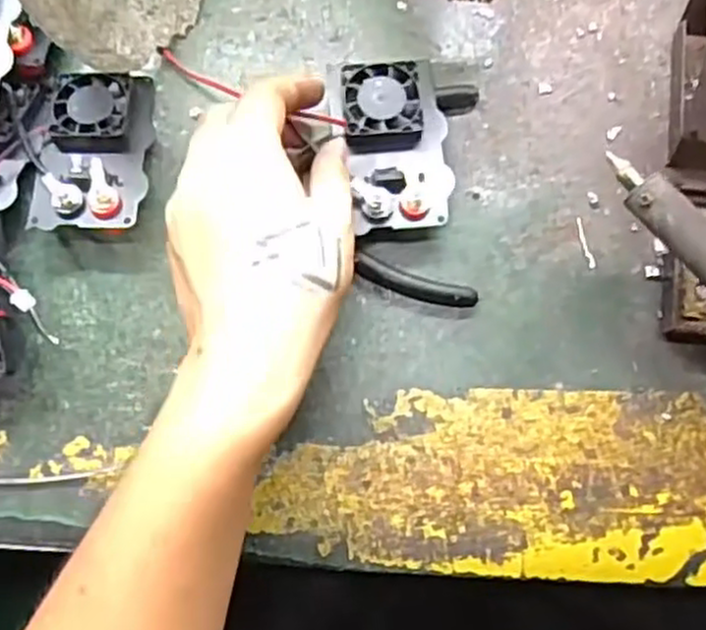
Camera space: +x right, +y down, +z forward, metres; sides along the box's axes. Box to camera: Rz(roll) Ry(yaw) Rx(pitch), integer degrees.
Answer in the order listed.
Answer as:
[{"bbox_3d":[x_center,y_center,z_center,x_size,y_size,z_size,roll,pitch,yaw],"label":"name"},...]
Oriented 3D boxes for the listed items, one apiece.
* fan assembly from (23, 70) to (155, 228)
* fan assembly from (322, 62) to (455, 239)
[{"bbox_3d":[-0.135,-0.086,0.395,0.054,0.030,0.088,-1,81,3],"label":"fan assembly"},{"bbox_3d":[0.019,-0.086,0.380,0.055,0.015,0.088,-8,81,2],"label":"fan assembly"}]

